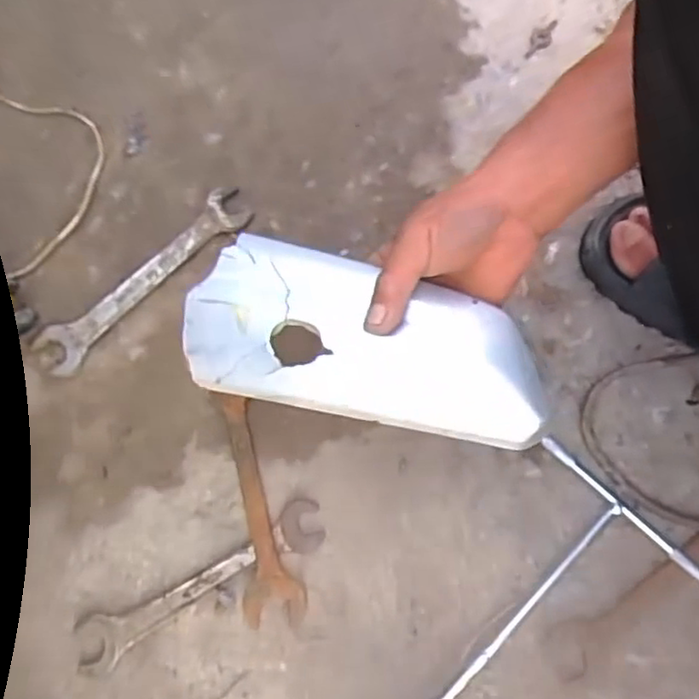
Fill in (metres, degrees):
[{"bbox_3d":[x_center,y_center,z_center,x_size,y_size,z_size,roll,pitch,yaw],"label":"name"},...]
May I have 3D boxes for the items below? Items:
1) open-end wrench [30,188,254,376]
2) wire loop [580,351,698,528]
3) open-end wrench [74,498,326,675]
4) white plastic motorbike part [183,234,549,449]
[{"bbox_3d":[-0.171,-0.059,0.553,0.207,0.009,0.042,-43,75,-11],"label":"open-end wrench"},{"bbox_3d":[0.233,0.063,0.474,0.108,0.051,0.124,-23,72,-6],"label":"wire loop"},{"bbox_3d":[-0.106,0.168,0.476,0.191,0.004,0.038,-28,72,-7],"label":"open-end wrench"},{"bbox_3d":[0.009,-0.005,0.413,0.222,0.022,0.099,16,73,7],"label":"white plastic motorbike part"}]

